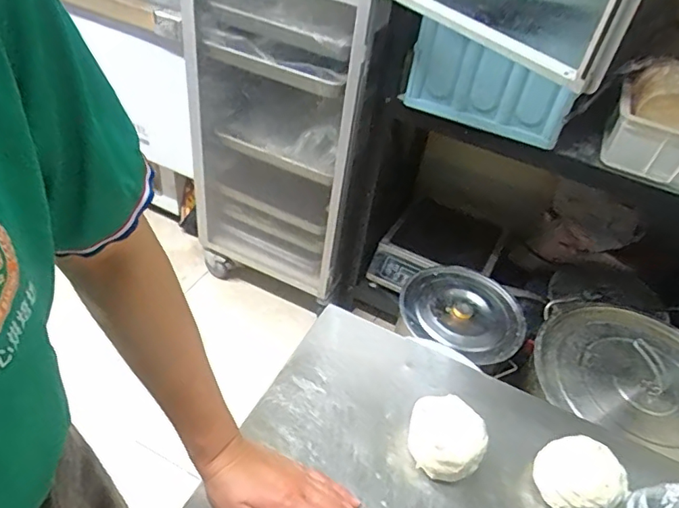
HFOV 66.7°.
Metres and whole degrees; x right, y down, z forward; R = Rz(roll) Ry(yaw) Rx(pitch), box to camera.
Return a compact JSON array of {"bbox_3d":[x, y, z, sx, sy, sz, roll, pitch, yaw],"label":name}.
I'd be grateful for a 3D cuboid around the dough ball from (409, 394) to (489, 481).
[{"bbox_3d":[0.107,0.187,0.522,0.070,0.046,0.071,5,43,-4],"label":"dough ball"}]

